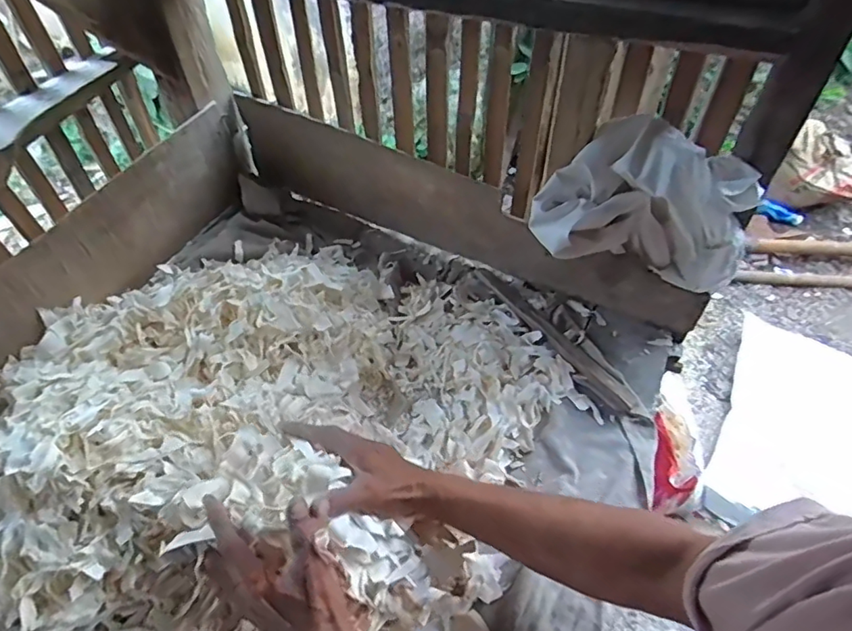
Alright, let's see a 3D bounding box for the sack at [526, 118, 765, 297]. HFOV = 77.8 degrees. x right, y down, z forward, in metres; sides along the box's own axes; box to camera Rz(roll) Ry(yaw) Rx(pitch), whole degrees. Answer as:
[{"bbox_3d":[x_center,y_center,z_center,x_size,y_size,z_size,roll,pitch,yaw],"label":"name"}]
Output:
[{"bbox_3d":[0.255,-0.130,0.641,0.240,0.165,0.111,7,52,8],"label":"sack"}]

